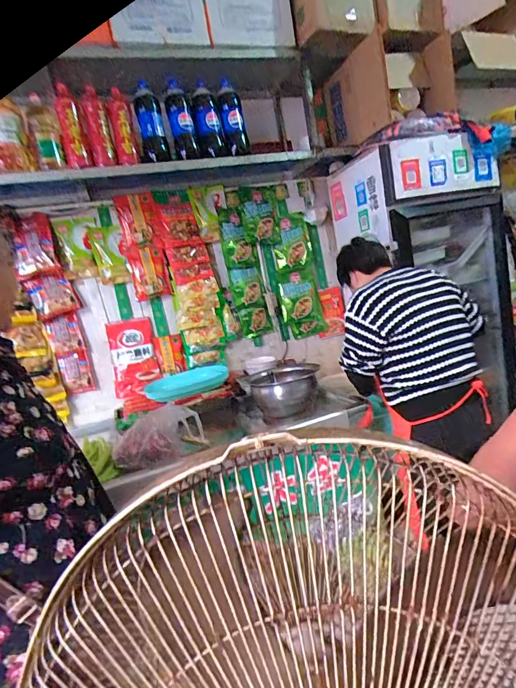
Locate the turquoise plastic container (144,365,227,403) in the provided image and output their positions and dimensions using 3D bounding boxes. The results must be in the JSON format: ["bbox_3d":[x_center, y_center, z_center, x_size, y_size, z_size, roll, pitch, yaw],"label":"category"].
[{"bbox_3d":[-0.303,0.167,1.723,0.411,0.063,0.260,-16,8,-40],"label":"turquoise plastic container"}]

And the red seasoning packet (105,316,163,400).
[{"bbox_3d":[-0.567,0.062,1.777,0.198,0.347,0.025,-10,5,-9],"label":"red seasoning packet"}]

